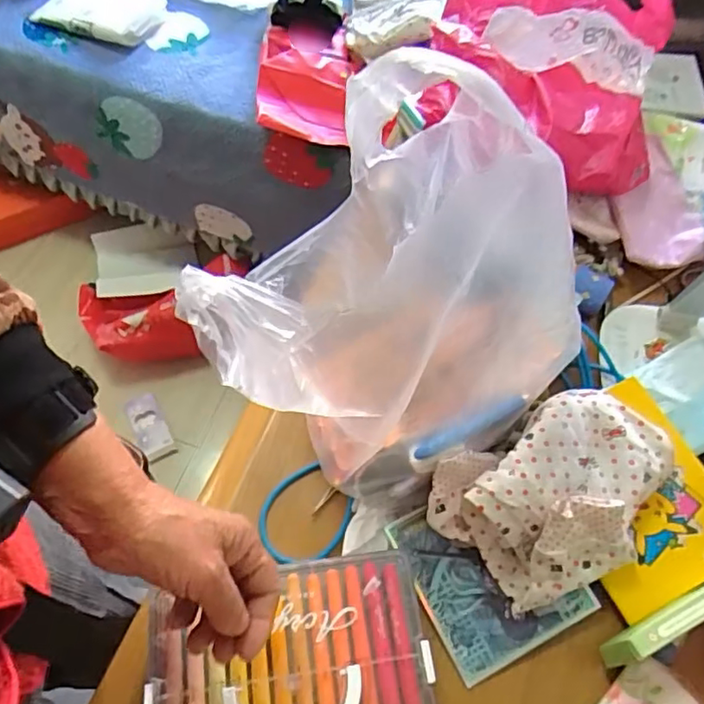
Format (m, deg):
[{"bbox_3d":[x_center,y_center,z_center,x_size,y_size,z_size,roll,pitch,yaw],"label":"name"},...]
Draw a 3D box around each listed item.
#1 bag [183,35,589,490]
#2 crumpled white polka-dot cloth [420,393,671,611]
[{"bbox_3d":[0.025,-0.046,0.429,0.237,0.292,0.193,36,64,17],"label":"bag"},{"bbox_3d":[0.173,0.126,0.516,0.191,0.091,0.129,-26,64,-17],"label":"crumpled white polka-dot cloth"}]

